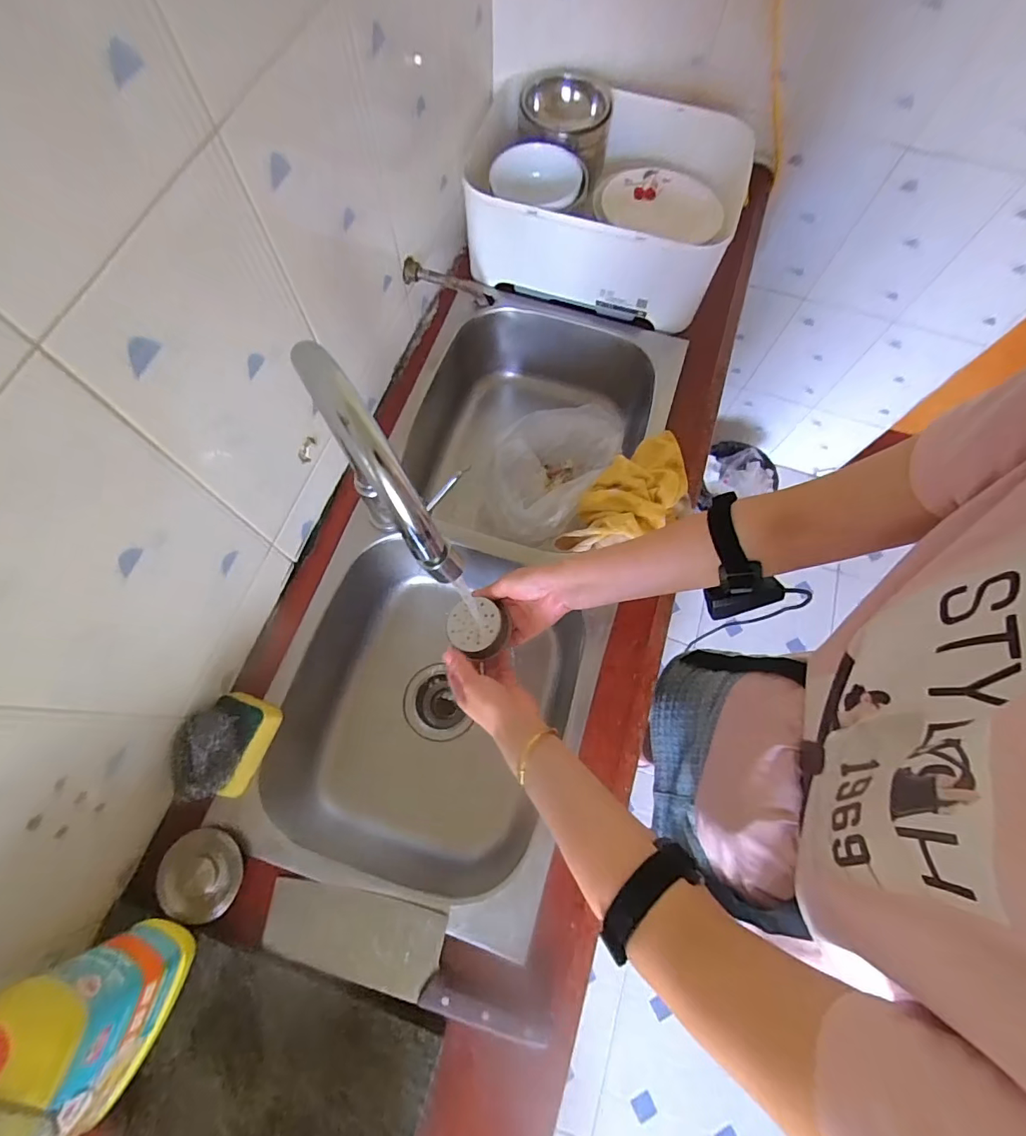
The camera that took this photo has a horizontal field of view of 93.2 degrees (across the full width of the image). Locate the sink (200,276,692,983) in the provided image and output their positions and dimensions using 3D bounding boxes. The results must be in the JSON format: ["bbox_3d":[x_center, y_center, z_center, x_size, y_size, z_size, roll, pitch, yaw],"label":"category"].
[{"bbox_3d":[-0.045,-0.001,0.698,0.365,0.201,0.806,18,71,5],"label":"sink"}]

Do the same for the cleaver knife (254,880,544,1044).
[{"bbox_3d":[-0.105,0.374,0.476,0.285,0.014,0.074,15,71,4],"label":"cleaver knife"}]

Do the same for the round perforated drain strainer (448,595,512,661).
[{"bbox_3d":[-0.039,0.067,0.544,0.065,0.031,0.062,0,70,-1],"label":"round perforated drain strainer"}]

